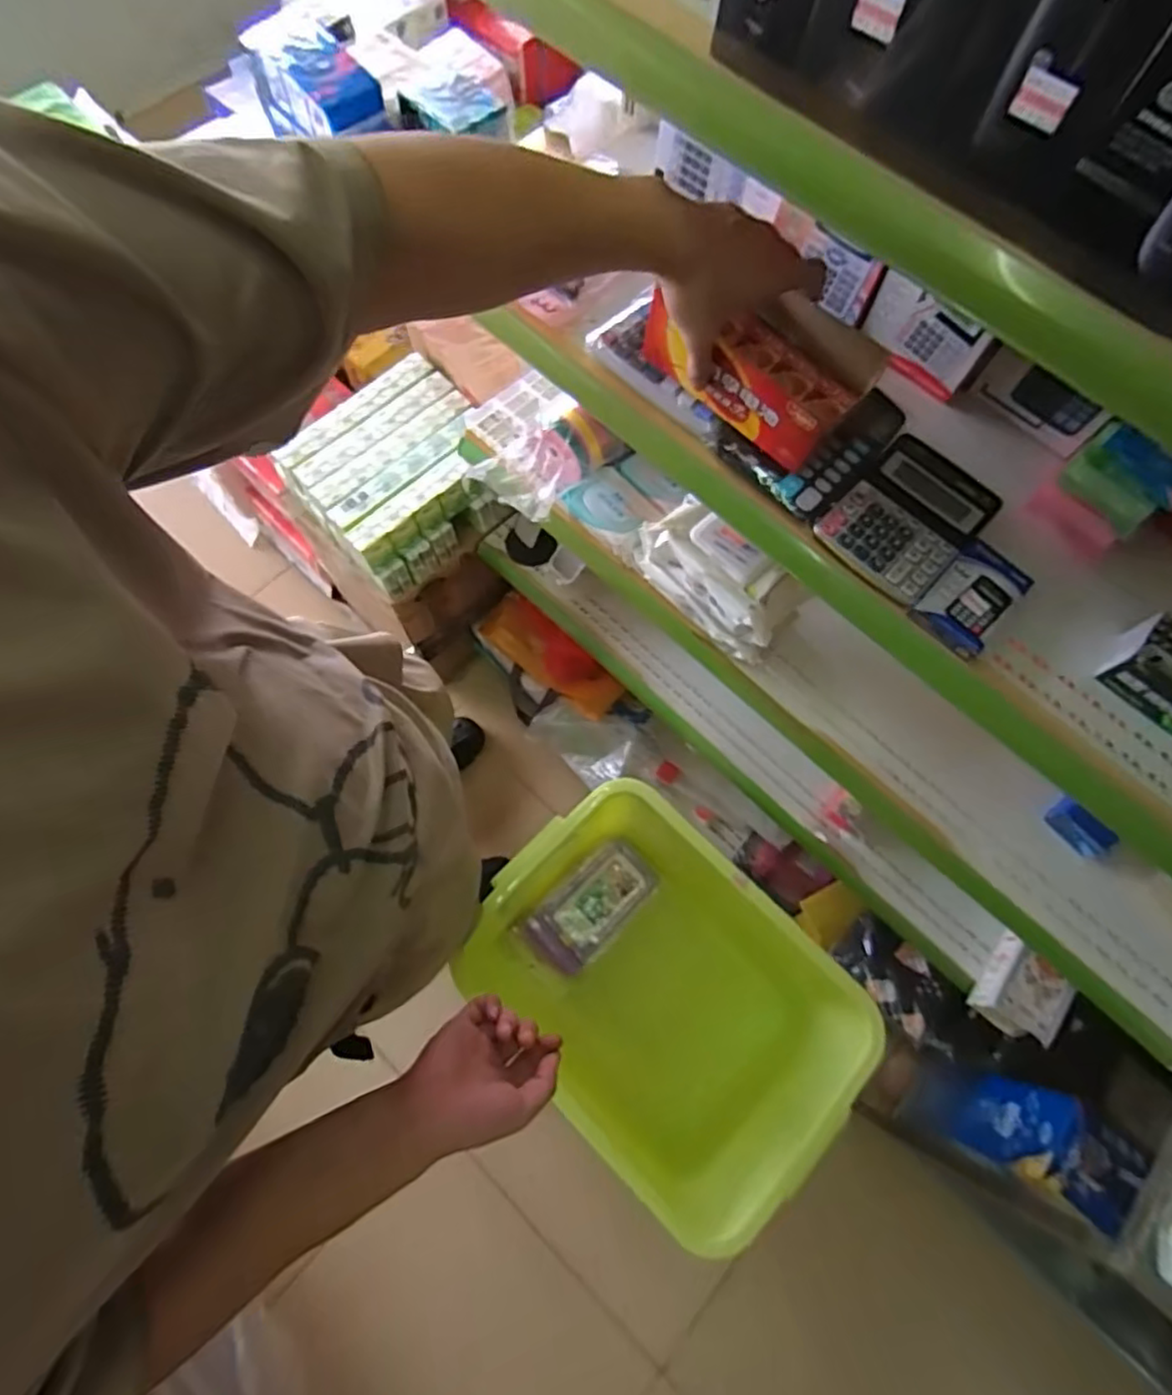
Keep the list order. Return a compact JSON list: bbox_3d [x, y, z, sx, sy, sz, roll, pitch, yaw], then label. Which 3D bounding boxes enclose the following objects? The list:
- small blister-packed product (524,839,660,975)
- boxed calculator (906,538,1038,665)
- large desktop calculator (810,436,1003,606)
[{"bbox_3d":[0.016,0.358,1.135,0.233,0.038,0.118,-39,76,-15],"label":"small blister-packed product"},{"bbox_3d":[0.342,-0.090,0.582,0.066,0.012,0.104,41,74,11],"label":"boxed calculator"},{"bbox_3d":[0.295,-0.165,0.601,0.111,0.018,0.139,42,74,12],"label":"large desktop calculator"}]

